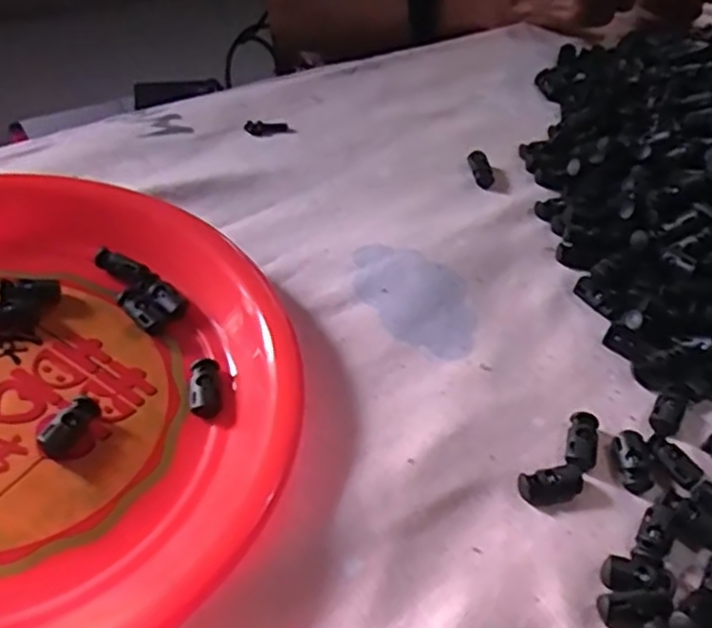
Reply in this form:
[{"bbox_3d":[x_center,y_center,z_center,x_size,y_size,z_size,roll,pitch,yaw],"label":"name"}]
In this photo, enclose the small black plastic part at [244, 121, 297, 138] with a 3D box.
[{"bbox_3d":[-0.058,-0.125,0.479,0.033,0.005,0.013,-5,49,-11],"label":"small black plastic part"}]

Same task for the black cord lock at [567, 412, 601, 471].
[{"bbox_3d":[0.106,0.060,0.330,0.015,0.008,0.032,20,49,11],"label":"black cord lock"}]

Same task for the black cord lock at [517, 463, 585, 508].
[{"bbox_3d":[0.087,0.075,0.314,0.030,0.007,0.015,-13,51,-17],"label":"black cord lock"}]

